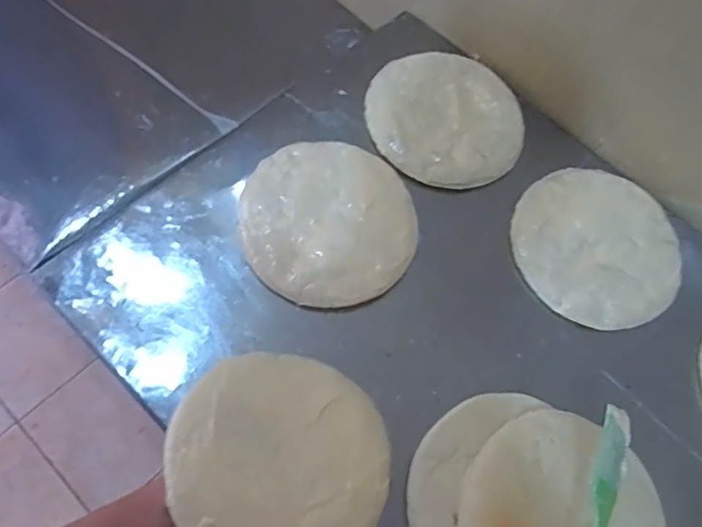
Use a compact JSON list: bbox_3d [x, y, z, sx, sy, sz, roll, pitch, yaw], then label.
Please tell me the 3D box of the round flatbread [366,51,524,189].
[{"bbox_3d":[0.120,-0.191,0.707,0.191,0.015,0.197,2,68,-5],"label":"round flatbread"}]

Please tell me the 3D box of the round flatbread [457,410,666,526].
[{"bbox_3d":[0.196,0.235,0.510,0.191,0.022,0.182,2,70,-6],"label":"round flatbread"}]

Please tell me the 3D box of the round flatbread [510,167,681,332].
[{"bbox_3d":[0.289,-0.029,0.653,0.189,0.016,0.201,1,65,-2],"label":"round flatbread"}]

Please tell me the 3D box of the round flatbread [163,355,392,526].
[{"bbox_3d":[-0.057,0.175,0.485,0.194,0.021,0.183,14,57,-23],"label":"round flatbread"}]

